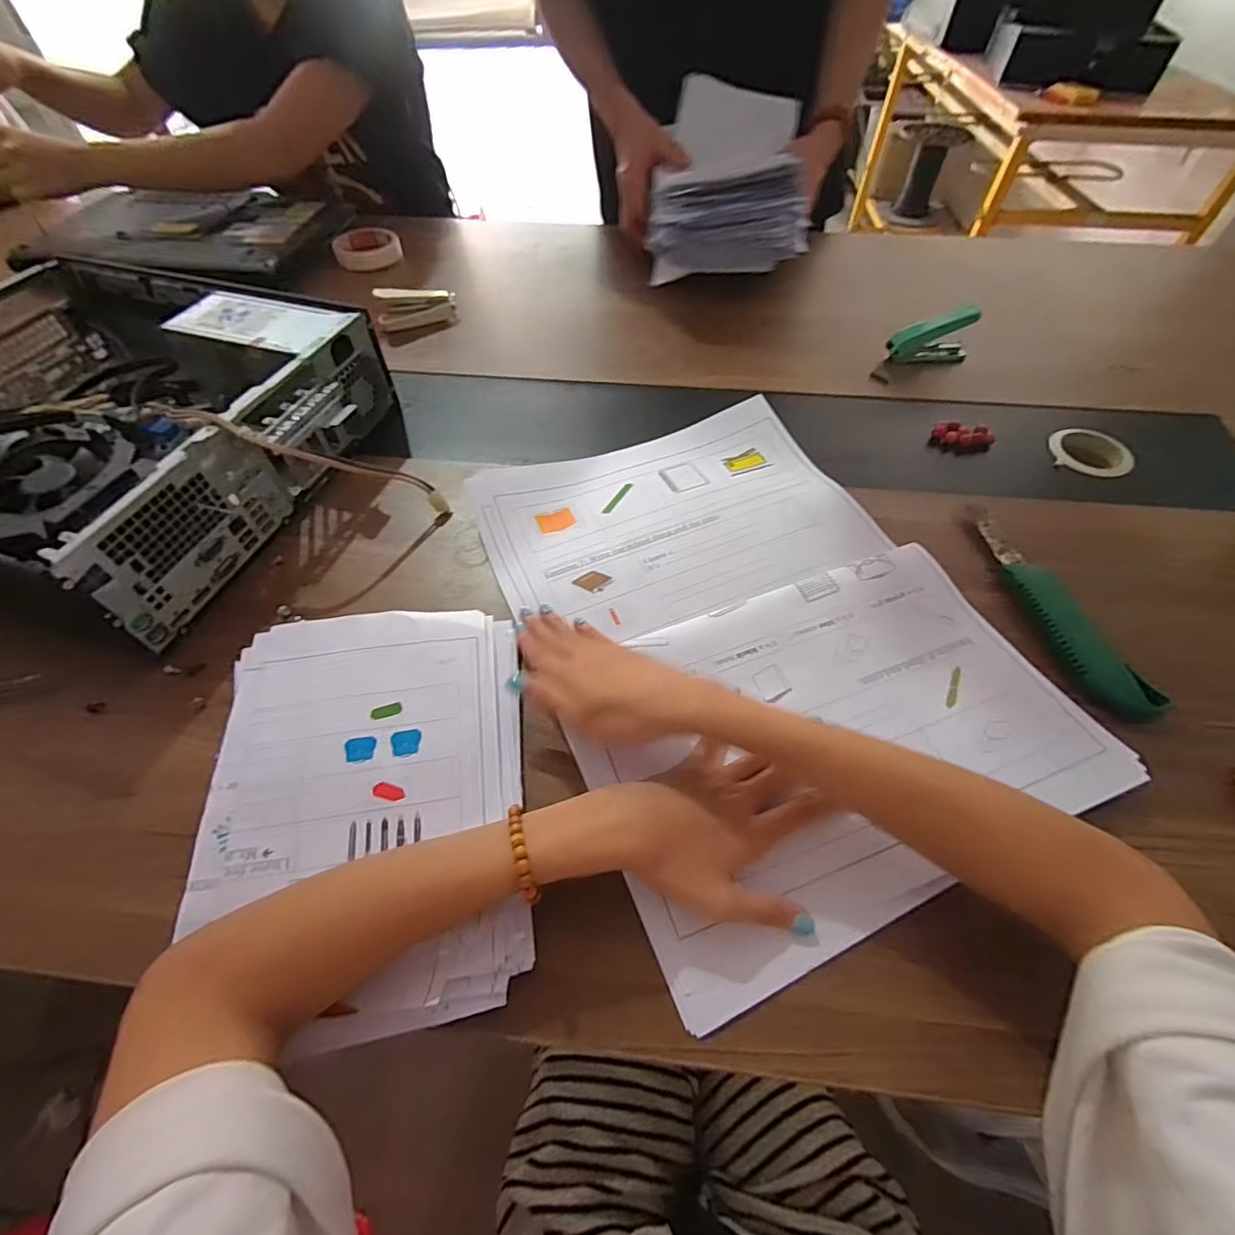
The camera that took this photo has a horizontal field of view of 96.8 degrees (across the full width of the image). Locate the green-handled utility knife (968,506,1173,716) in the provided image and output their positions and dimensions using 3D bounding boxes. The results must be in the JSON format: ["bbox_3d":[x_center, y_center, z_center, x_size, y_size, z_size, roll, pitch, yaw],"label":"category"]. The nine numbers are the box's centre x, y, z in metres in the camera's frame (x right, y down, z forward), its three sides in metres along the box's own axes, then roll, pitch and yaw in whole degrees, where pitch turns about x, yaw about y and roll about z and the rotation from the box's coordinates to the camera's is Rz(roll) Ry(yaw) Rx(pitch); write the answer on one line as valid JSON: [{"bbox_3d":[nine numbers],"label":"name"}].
[{"bbox_3d":[0.317,-0.014,0.408,0.035,0.027,0.193,-12,55,-8],"label":"green-handled utility knife"}]

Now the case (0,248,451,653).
[{"bbox_3d":[-0.456,-0.178,0.480,0.417,0.091,0.331,15,56,11],"label":"case"}]

